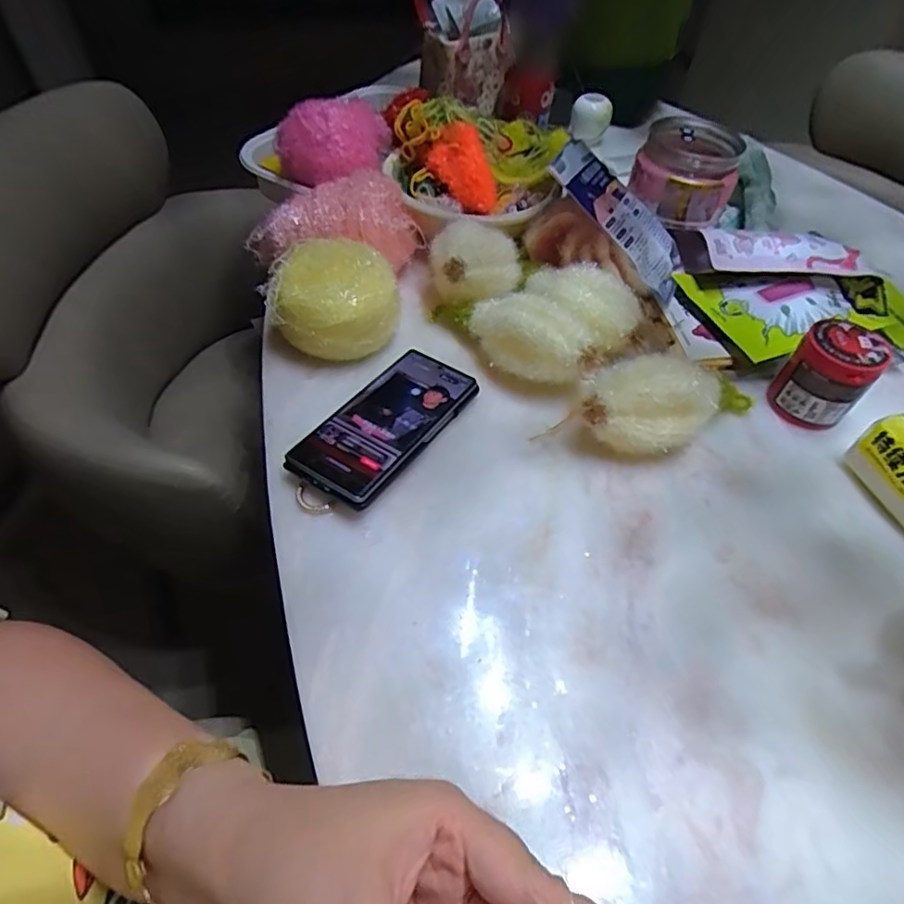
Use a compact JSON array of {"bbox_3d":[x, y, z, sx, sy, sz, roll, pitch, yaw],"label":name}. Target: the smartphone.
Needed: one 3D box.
[{"bbox_3d":[-0.049,-0.024,0.461,0.075,0.016,0.159,29,53,21],"label":"smartphone"}]

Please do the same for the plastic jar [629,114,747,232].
[{"bbox_3d":[0.255,-0.309,0.624,0.103,0.074,0.116,19,53,10],"label":"plastic jar"}]

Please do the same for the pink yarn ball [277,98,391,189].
[{"bbox_3d":[-0.130,-0.358,0.649,0.090,0.079,0.112,23,54,13],"label":"pink yarn ball"}]

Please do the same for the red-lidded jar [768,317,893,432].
[{"bbox_3d":[0.321,-0.065,0.491,0.056,0.077,0.060,2,51,-2],"label":"red-lidded jar"}]

